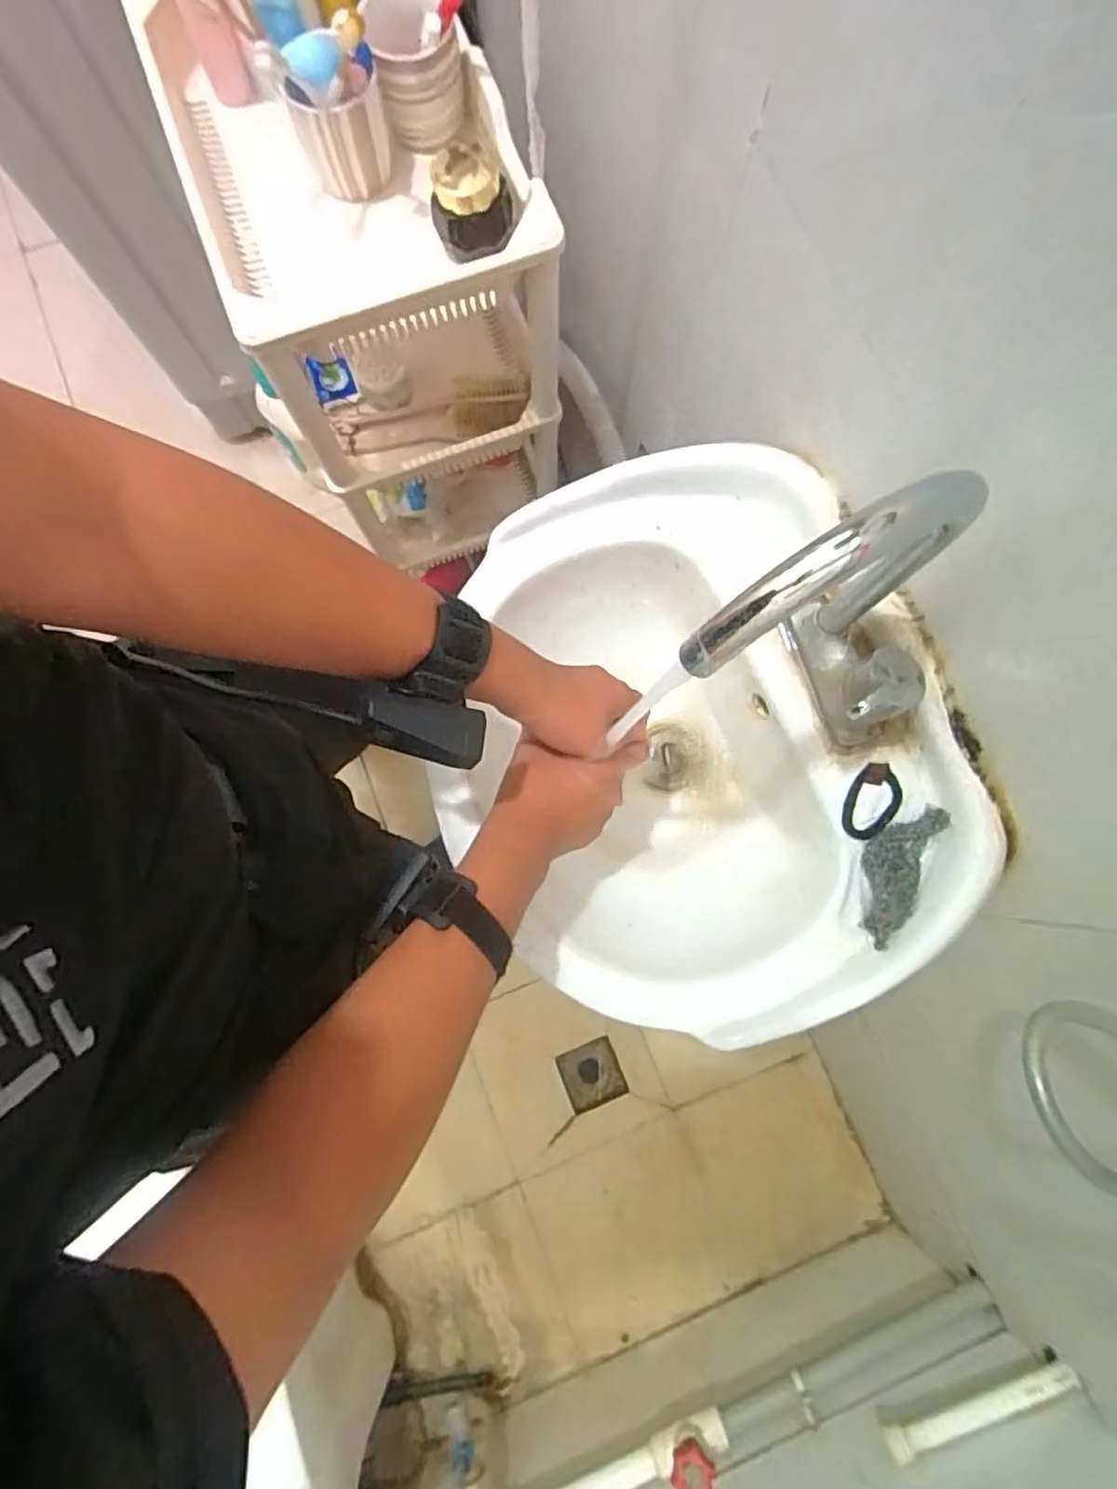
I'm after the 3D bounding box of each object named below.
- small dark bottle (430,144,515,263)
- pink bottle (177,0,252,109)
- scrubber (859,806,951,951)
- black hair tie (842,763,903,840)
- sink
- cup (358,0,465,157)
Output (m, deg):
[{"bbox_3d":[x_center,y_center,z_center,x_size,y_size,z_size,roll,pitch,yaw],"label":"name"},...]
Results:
[{"bbox_3d":[-0.077,-0.485,0.598,0.067,0.066,0.053,6,80,0],"label":"small dark bottle"},{"bbox_3d":[-0.313,-0.648,0.587,0.034,0.138,0.033,-30,82,-6],"label":"pink bottle"},{"bbox_3d":[0.259,0.096,0.513,0.048,0.030,0.114,23,80,3],"label":"scrubber"},{"bbox_3d":[0.251,0.046,0.535,0.040,0.009,0.062,37,81,5],"label":"black hair tie"},{"bbox_3d":[0.093,0.009,0.592,0.371,0.165,0.450,-21,81,-4],"label":"sink"},{"bbox_3d":[-0.130,-0.613,0.605,0.074,0.104,0.079,0,80,-1],"label":"cup"}]

